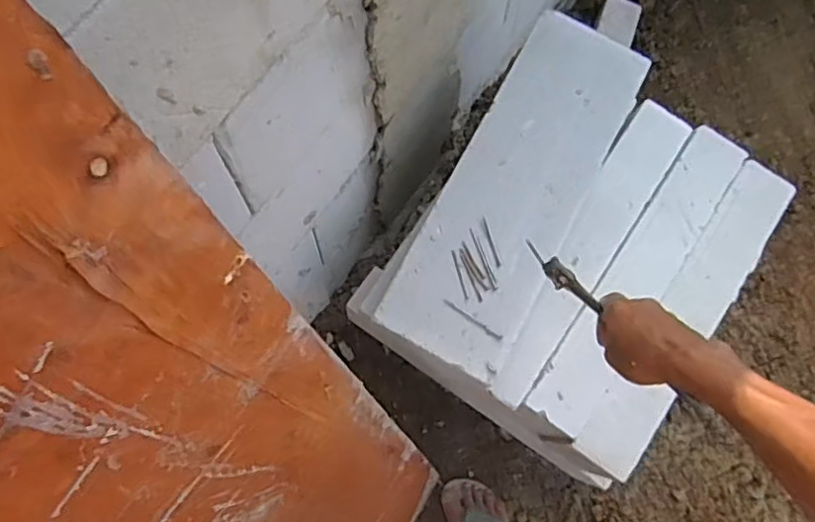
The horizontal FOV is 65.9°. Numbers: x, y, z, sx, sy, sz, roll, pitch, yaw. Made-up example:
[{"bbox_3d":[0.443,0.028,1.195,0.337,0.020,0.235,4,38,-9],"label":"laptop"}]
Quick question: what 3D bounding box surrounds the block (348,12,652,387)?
[{"bbox_3d":[0.164,-0.106,0.998,0.214,0.120,0.608,29,73,7],"label":"block"}]

